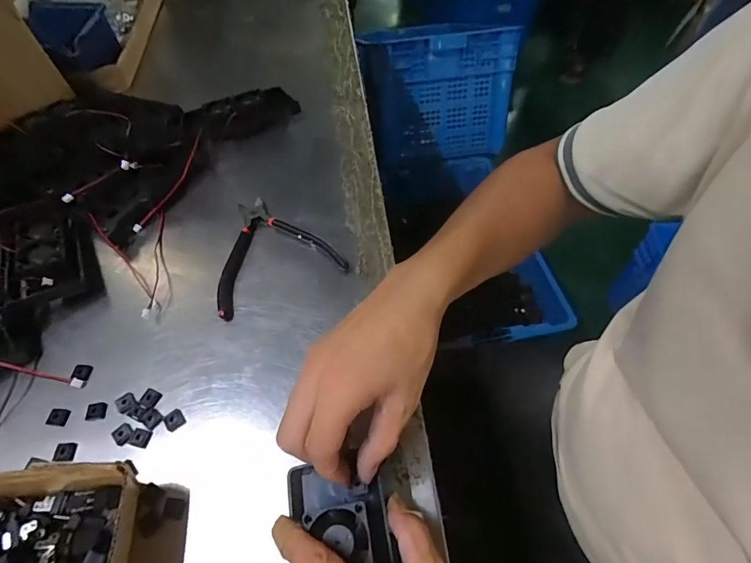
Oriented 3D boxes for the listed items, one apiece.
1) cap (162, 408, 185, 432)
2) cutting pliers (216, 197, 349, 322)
[{"bbox_3d":[-0.163,0.113,0.333,0.014,0.008,0.015,-39,63,-21],"label":"cap"},{"bbox_3d":[-0.112,-0.036,0.417,0.124,0.014,0.124,-25,59,-13],"label":"cutting pliers"}]

